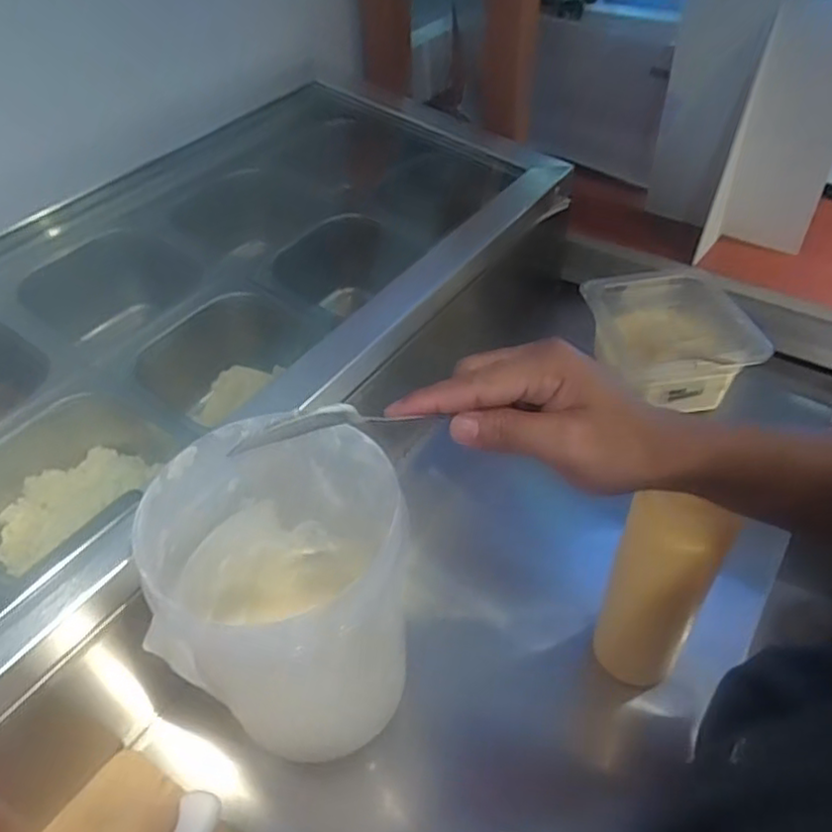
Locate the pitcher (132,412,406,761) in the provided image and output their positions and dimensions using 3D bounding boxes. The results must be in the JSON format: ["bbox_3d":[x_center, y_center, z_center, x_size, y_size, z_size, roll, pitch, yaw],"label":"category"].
[{"bbox_3d":[-0.098,0.130,0.510,0.151,0.216,0.154,11,46,13],"label":"pitcher"}]

